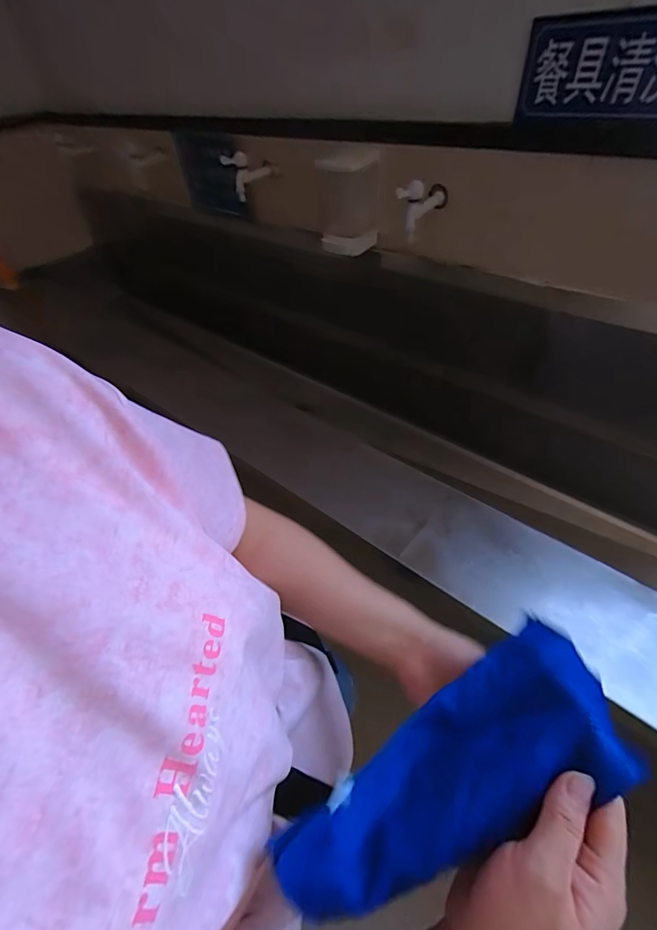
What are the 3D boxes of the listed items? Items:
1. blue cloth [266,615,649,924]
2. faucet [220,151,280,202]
[{"bbox_3d":[0.104,0.196,0.261,0.276,0.082,0.090,-22,51,-22],"label":"blue cloth"},{"bbox_3d":[-0.196,-0.732,0.971,0.110,0.100,0.088,-37,56,-22],"label":"faucet"}]

